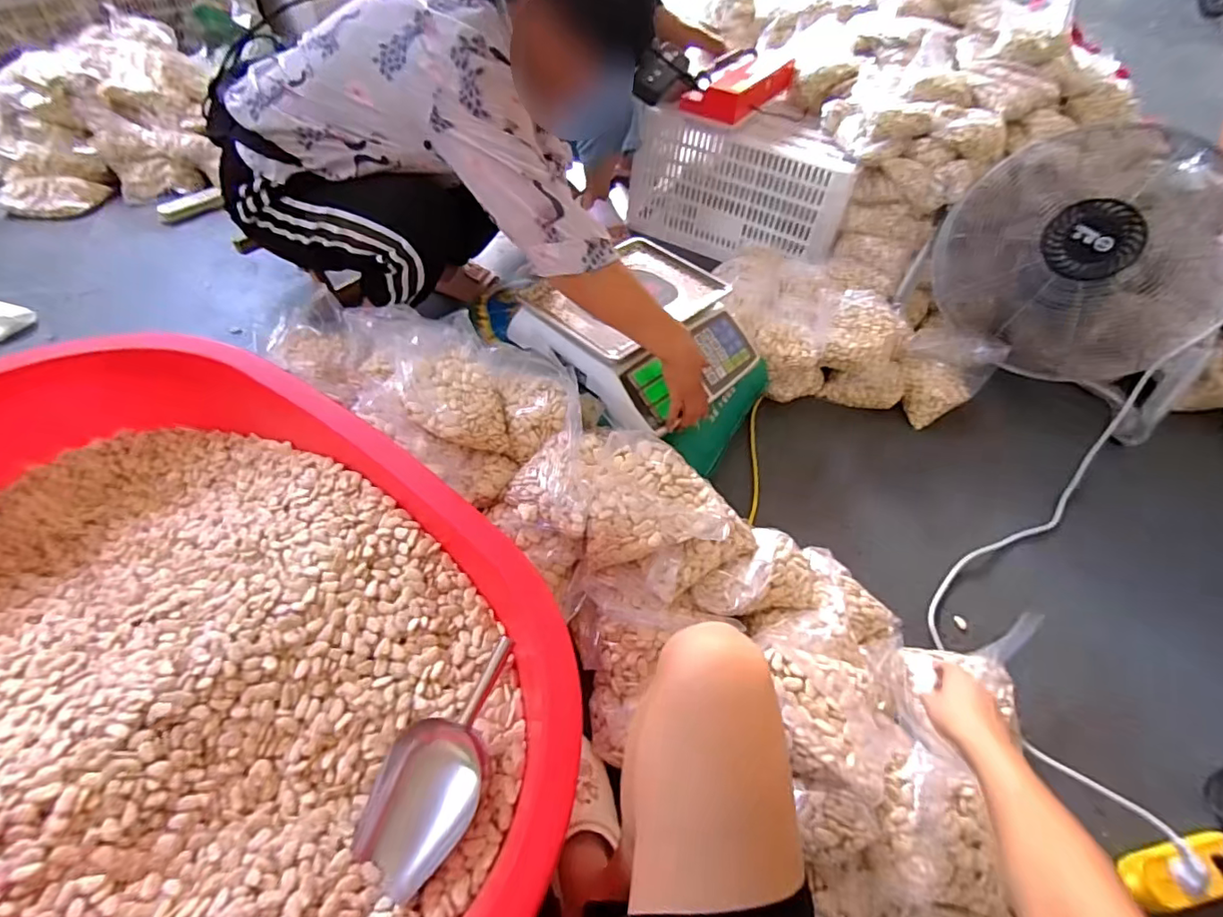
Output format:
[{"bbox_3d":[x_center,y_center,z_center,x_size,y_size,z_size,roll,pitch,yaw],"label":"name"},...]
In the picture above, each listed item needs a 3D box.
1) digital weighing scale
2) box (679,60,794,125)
[{"bbox_3d":[0.055,-0.227,1.001,0.335,0.121,0.331,38,56,23],"label":"digital weighing scale"},{"bbox_3d":[0.335,-0.962,1.427,0.170,0.086,0.350,29,53,18],"label":"box"}]

